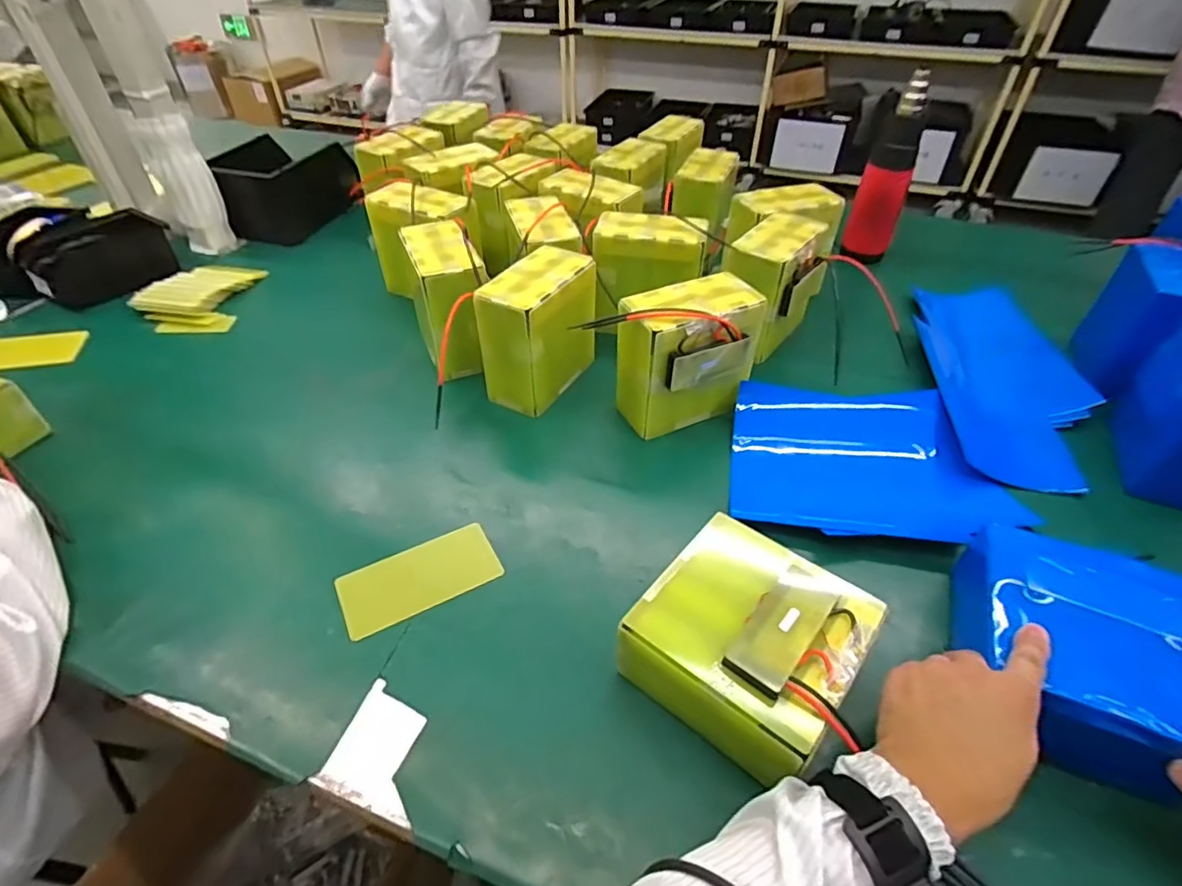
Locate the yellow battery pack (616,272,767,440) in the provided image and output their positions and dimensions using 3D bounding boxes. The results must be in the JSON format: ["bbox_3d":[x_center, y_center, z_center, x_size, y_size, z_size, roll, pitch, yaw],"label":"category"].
[{"bbox_3d":[0.106,-0.095,0.651,0.147,0.142,0.087,-22,48,-21],"label":"yellow battery pack"}]

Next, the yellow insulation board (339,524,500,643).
[{"bbox_3d":[-0.155,0.122,0.533,0.137,0.007,0.070,-20,47,-20],"label":"yellow insulation board"}]

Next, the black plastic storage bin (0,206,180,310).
[{"bbox_3d":[-0.787,-0.286,0.885,0.256,0.085,0.198,18,46,18],"label":"black plastic storage bin"}]

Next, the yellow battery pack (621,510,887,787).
[{"bbox_3d":[0.117,0.149,0.433,0.151,0.084,0.150,29,51,27],"label":"yellow battery pack"}]

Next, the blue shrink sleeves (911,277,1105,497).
[{"bbox_3d":[0.512,-0.094,0.723,0.181,0.040,0.387,10,45,11],"label":"blue shrink sleeves"}]

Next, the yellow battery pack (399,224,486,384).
[{"bbox_3d":[-0.177,-0.182,0.739,0.077,0.143,0.149,-14,45,-15],"label":"yellow battery pack"}]

